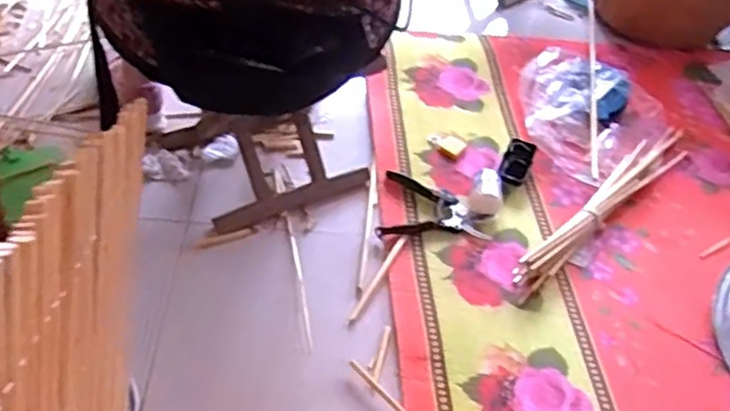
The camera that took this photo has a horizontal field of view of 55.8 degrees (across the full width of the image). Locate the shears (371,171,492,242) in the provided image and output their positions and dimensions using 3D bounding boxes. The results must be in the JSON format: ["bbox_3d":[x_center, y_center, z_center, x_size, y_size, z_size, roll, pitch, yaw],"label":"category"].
[{"bbox_3d":[0.112,0.003,1.131,0.174,0.016,0.133,5,47,0],"label":"shears"}]

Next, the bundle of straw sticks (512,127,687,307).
[{"bbox_3d":[0.415,-0.015,1.177,0.544,0.038,0.068,-33,58,-31],"label":"bundle of straw sticks"}]

